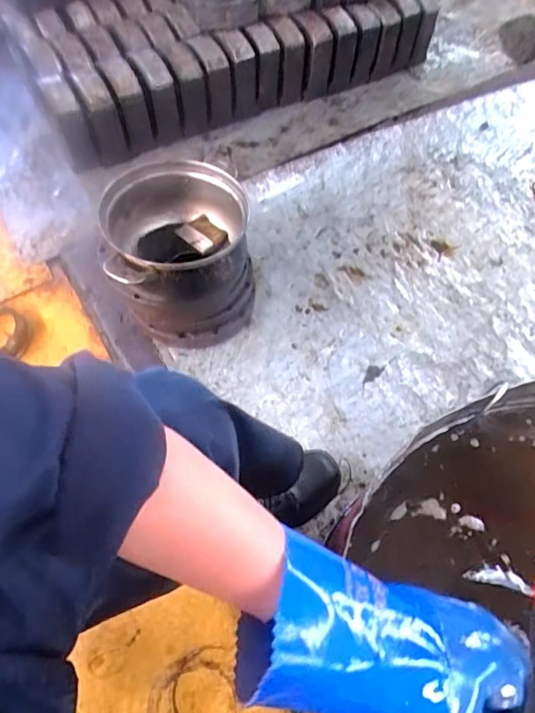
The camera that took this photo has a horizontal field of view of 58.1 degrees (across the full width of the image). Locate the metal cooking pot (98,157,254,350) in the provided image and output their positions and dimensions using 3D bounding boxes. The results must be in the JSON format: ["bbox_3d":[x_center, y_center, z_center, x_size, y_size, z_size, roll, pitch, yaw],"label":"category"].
[{"bbox_3d":[-0.154,-0.171,0.887,0.230,0.277,0.251,1,61,-1],"label":"metal cooking pot"}]

